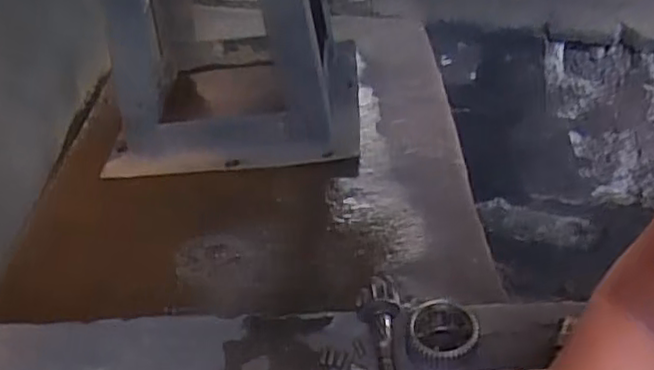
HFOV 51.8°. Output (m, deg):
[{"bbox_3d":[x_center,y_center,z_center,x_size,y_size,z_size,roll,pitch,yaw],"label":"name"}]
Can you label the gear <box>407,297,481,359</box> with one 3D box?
[{"bbox_3d":[0.104,0.136,0.605,0.058,0.032,0.060,-4,37,4],"label":"gear"}]

